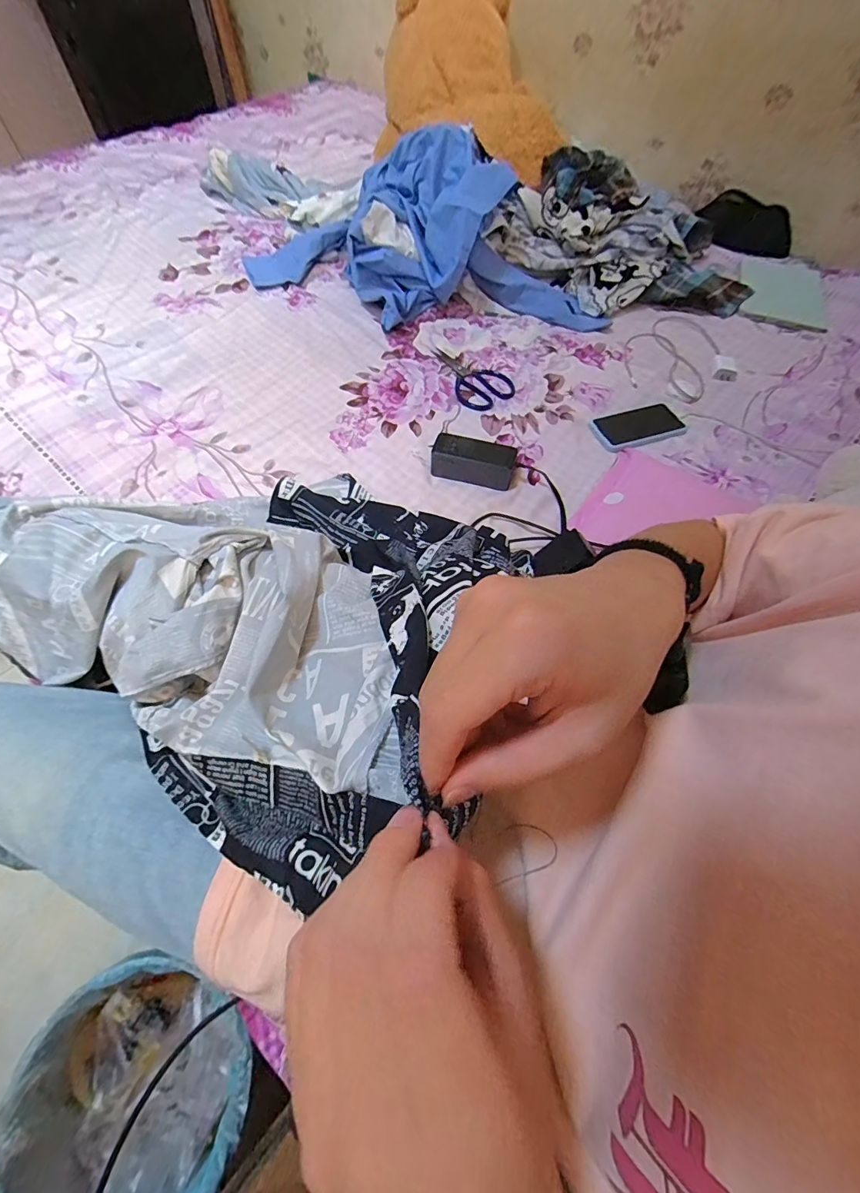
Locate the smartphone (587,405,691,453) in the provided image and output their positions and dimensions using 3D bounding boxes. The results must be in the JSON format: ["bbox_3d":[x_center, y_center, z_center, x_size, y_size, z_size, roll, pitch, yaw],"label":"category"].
[{"bbox_3d":[0.380,-0.308,0.782,0.180,0.007,0.087,-17,64,-12],"label":"smartphone"}]

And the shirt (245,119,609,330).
[{"bbox_3d":[-0.002,-0.704,0.858,0.743,0.213,0.303,1,62,-3],"label":"shirt"}]

